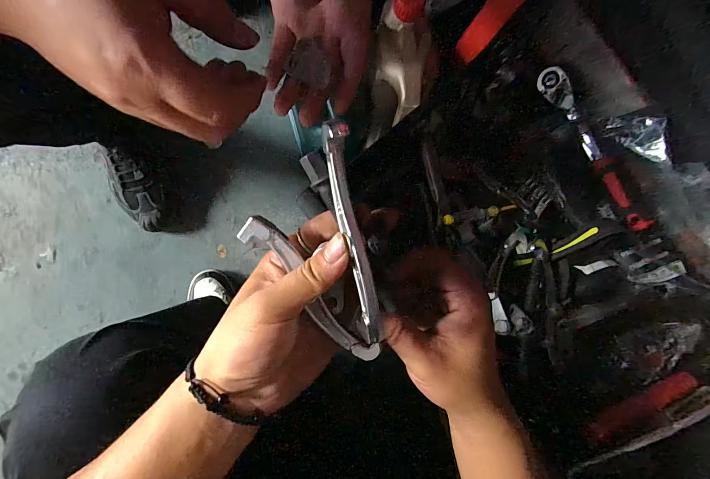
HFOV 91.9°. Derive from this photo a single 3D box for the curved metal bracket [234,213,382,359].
[{"bbox_3d":[-0.029,0.036,0.232,0.029,0.011,0.124,-36,101,-8],"label":"curved metal bracket"}]

